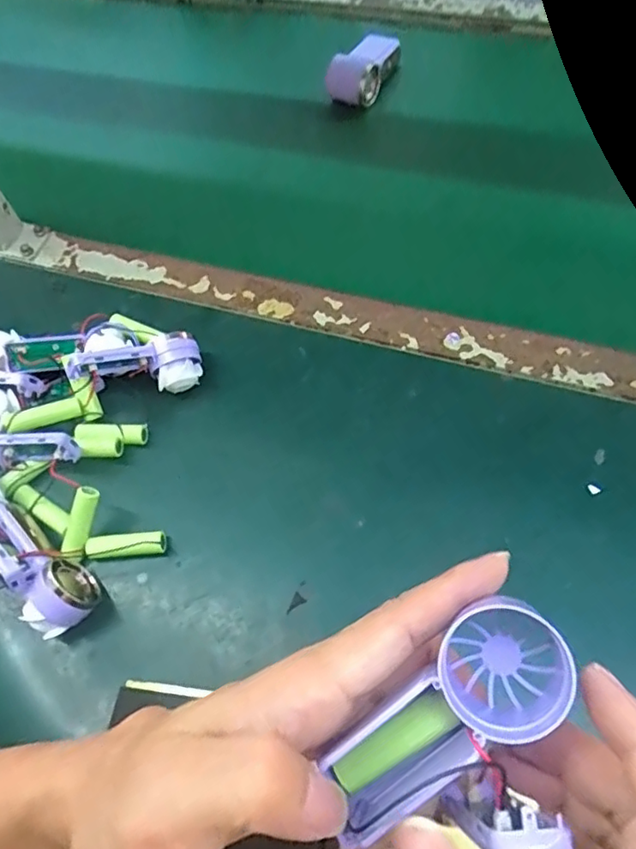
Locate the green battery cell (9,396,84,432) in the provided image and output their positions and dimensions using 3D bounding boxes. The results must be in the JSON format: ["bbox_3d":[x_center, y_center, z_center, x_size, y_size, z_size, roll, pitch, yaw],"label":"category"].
[{"bbox_3d":[-0.193,-0.006,0.418,0.048,0.016,0.012,-20,61,-22],"label":"green battery cell"}]

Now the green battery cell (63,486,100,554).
[{"bbox_3d":[-0.155,0.060,0.384,0.014,0.013,0.044,21,96,14],"label":"green battery cell"}]

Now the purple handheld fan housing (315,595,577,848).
[{"bbox_3d":[0.042,0.097,0.191,0.093,0.029,0.039,-38,65,-4],"label":"purple handheld fan housing"}]

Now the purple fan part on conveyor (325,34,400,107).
[{"bbox_3d":[0.045,-0.352,0.590,0.042,0.040,0.074,26,66,17],"label":"purple fan part on conveyor"}]

